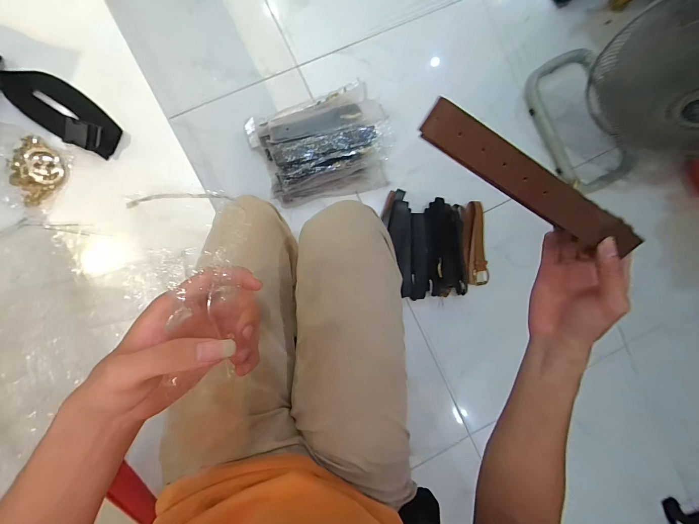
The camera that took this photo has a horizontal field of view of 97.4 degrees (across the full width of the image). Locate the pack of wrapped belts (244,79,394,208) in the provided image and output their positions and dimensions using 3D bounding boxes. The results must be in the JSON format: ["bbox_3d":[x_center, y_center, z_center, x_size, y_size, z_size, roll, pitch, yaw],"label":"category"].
[{"bbox_3d":[-0.065,-0.303,0.828,0.341,0.102,0.264,-22,94,-5],"label":"pack of wrapped belts"}]

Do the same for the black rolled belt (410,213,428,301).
[{"bbox_3d":[0.199,-0.023,0.889,0.044,0.033,0.264,0,92,-6],"label":"black rolled belt"}]

